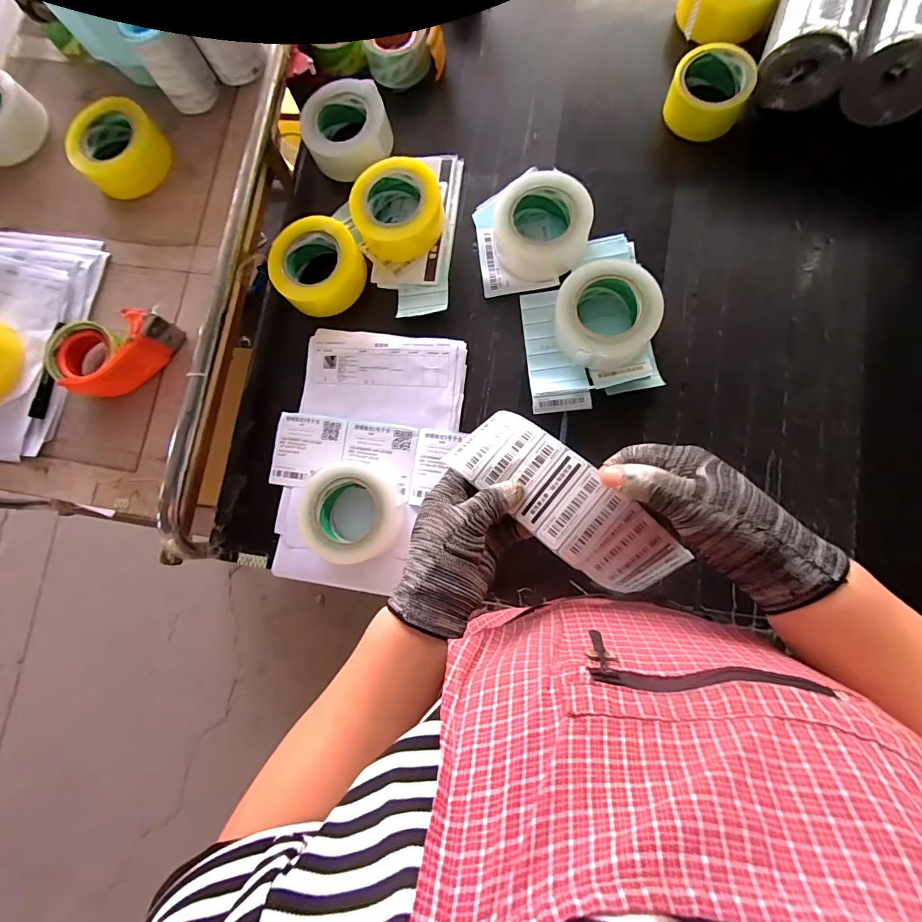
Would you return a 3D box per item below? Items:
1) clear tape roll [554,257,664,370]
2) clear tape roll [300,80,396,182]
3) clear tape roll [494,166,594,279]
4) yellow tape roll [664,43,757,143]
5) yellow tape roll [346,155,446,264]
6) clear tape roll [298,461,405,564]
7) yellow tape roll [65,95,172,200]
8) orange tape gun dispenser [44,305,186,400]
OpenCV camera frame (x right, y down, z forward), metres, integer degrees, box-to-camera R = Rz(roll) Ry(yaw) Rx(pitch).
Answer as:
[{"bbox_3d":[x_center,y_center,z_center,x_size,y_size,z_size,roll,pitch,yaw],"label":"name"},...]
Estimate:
[{"bbox_3d":[0.181,-0.179,0.535,0.119,0.059,0.118,-1,82,5],"label":"clear tape roll"},{"bbox_3d":[-0.170,-0.490,0.628,0.121,0.059,0.114,-1,82,5],"label":"clear tape roll"},{"bbox_3d":[0.107,-0.310,0.568,0.124,0.057,0.122,-13,81,3],"label":"clear tape roll"},{"bbox_3d":[0.326,-0.484,0.569,0.095,0.057,0.089,-1,82,5],"label":"yellow tape roll"},{"bbox_3d":[-0.088,-0.348,0.594,0.124,0.048,0.117,-8,81,4],"label":"yellow tape roll"},{"bbox_3d":[-0.137,0.063,0.531,0.133,0.054,0.121,14,83,7],"label":"clear tape roll"},{"bbox_3d":[-0.508,-0.464,0.631,0.123,0.061,0.123,-1,82,5],"label":"yellow tape roll"},{"bbox_3d":[-0.451,-0.136,0.560,0.150,0.057,0.097,-7,81,4],"label":"orange tape gun dispenser"}]

